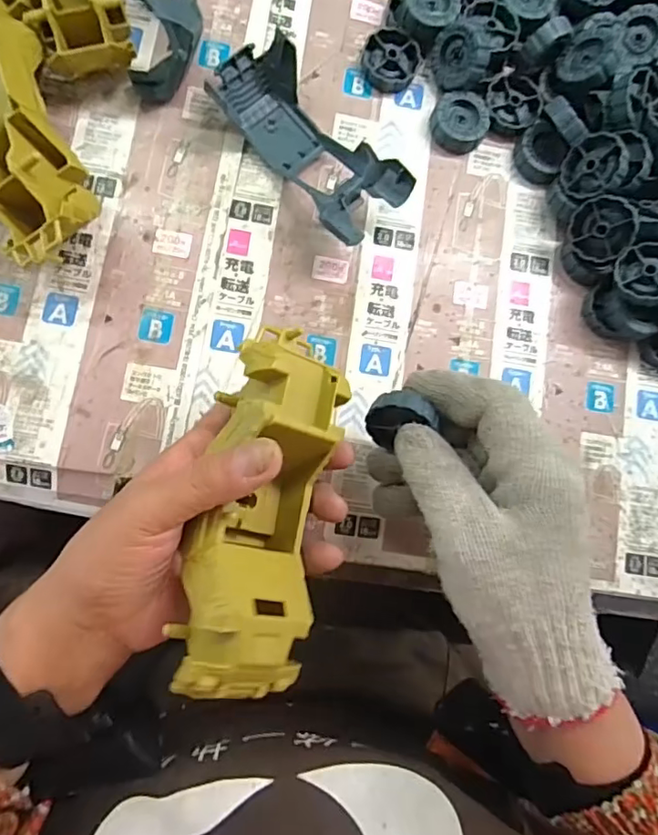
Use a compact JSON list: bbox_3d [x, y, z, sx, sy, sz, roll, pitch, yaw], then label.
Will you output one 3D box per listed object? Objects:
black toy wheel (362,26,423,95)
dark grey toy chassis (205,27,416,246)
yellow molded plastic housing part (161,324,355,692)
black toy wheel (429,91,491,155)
[{"bbox_3d":[0.043,-0.241,0.378,0.039,0.016,0.037,1,82,-4],"label":"black toy wheel"},{"bbox_3d":[-0.013,-0.172,0.358,0.057,0.036,0.137,-41,87,-8],"label":"dark grey toy chassis"},{"bbox_3d":[-0.032,0.038,0.267,0.060,0.060,0.171,10,74,-3],"label":"yellow molded plastic housing part"},{"bbox_3d":[0.089,-0.200,0.377,0.038,0.014,0.036,1,82,-4],"label":"black toy wheel"}]

